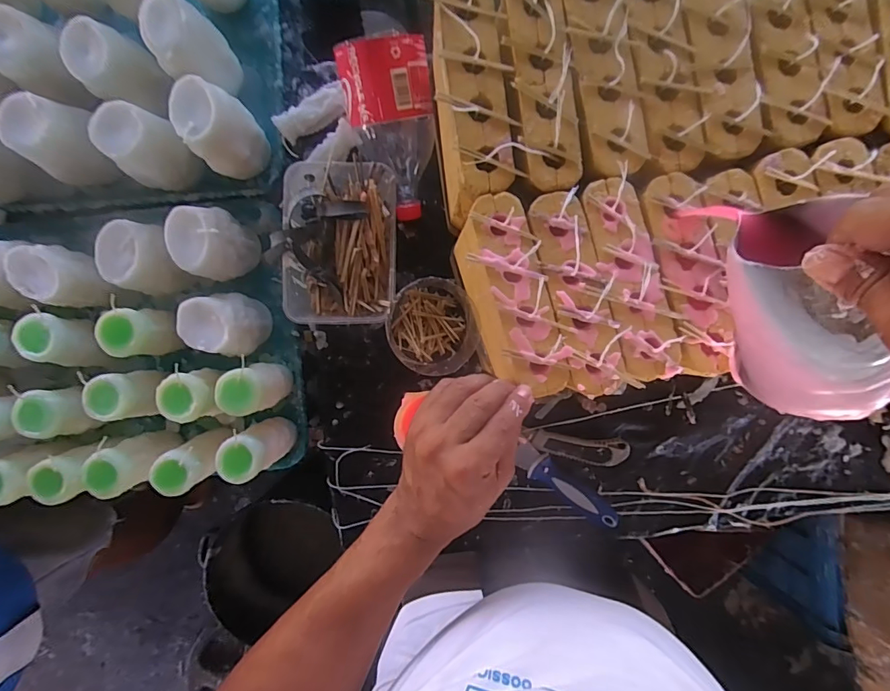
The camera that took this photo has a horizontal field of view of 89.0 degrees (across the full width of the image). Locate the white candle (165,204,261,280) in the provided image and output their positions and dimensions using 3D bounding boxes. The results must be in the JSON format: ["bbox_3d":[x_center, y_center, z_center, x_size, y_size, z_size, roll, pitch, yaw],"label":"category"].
[{"bbox_3d":[-0.275,-0.120,0.543,0.069,0.099,0.080,29,92,-1],"label":"white candle"}]

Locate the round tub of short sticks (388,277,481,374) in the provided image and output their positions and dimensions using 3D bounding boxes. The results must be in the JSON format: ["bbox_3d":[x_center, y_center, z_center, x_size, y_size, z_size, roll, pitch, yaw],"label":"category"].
[{"bbox_3d":[-0.022,-0.022,0.496,0.100,0.092,0.095,44,92,-2],"label":"round tub of short sticks"}]

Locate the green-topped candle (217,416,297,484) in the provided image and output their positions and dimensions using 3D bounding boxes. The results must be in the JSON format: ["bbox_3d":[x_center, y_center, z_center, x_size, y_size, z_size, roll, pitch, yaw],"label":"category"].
[{"bbox_3d":[-0.223,0.122,0.549,0.059,0.111,0.055,0,92,0],"label":"green-topped candle"}]

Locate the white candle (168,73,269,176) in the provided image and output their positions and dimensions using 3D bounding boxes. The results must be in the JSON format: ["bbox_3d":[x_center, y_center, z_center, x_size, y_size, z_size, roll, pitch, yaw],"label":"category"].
[{"bbox_3d":[-0.249,-0.247,0.517,0.086,0.091,0.076,-36,92,2],"label":"white candle"}]

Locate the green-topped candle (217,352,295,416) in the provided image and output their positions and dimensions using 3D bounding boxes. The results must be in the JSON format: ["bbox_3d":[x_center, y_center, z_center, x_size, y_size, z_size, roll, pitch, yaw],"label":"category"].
[{"bbox_3d":[-0.223,0.049,0.551,0.056,0.113,0.055,0,92,0],"label":"green-topped candle"}]

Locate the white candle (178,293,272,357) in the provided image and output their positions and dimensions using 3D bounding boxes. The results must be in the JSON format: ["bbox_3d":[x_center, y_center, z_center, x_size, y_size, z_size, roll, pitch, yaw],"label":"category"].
[{"bbox_3d":[-0.264,-0.025,0.550,0.068,0.101,0.075,6,92,0],"label":"white candle"}]

